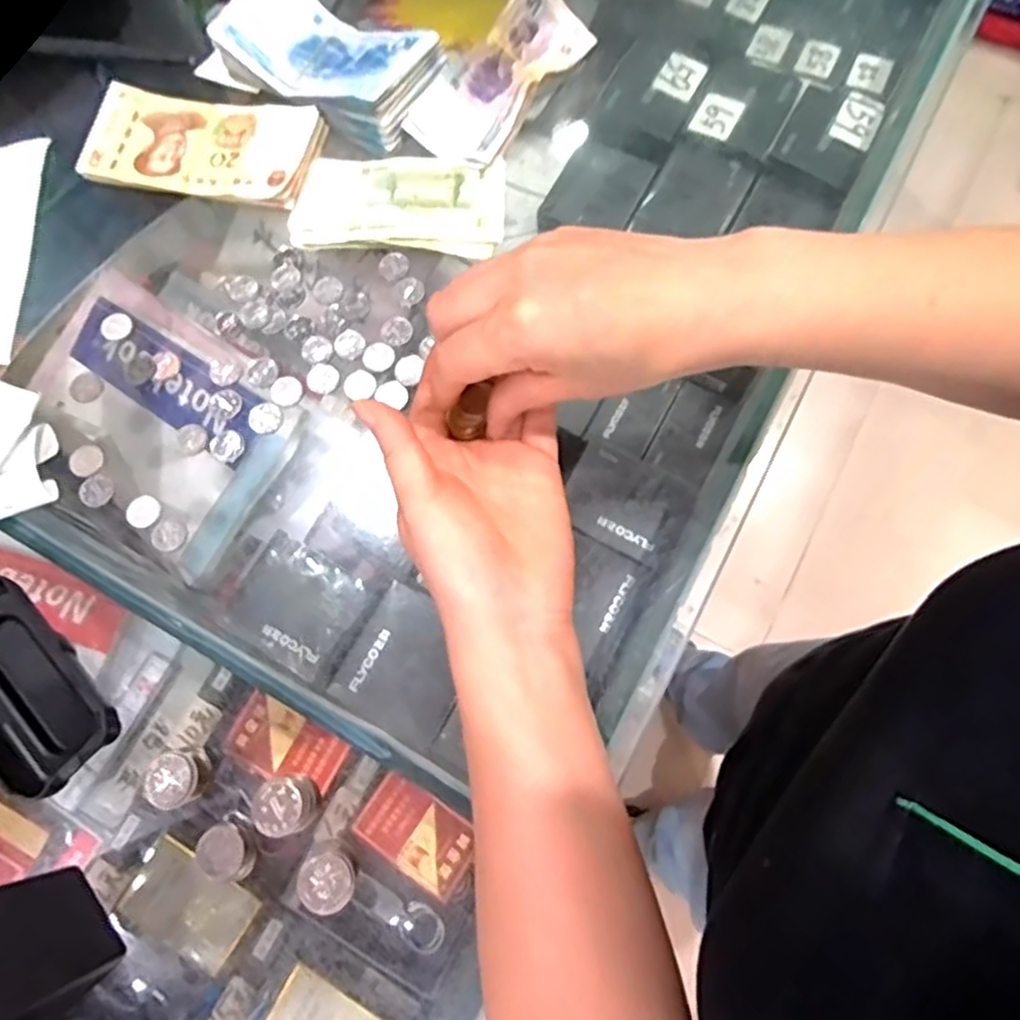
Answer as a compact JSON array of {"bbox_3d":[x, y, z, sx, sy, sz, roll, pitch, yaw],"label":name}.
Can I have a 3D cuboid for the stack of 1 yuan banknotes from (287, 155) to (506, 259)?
[{"bbox_3d":[-0.069,-0.191,0.424,0.127,0.008,0.068,4,72,3],"label":"stack of 1 yuan banknotes"}]

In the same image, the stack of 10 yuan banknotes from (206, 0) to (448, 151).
[{"bbox_3d":[-0.116,-0.295,0.444,0.138,0.031,0.071,31,75,11],"label":"stack of 10 yuan banknotes"}]

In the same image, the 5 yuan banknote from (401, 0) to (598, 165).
[{"bbox_3d":[-0.005,-0.283,0.439,0.062,0.035,0.139,31,75,11],"label":"5 yuan banknote"}]

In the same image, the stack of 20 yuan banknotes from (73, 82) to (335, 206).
[{"bbox_3d":[-0.199,-0.234,0.440,0.146,0.010,0.072,11,72,5],"label":"stack of 20 yuan banknotes"}]

